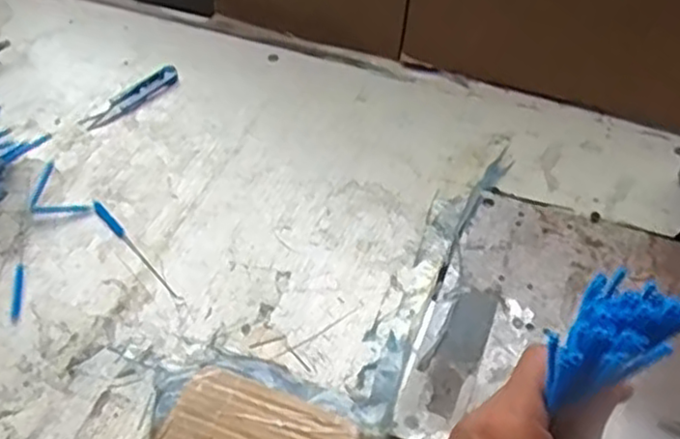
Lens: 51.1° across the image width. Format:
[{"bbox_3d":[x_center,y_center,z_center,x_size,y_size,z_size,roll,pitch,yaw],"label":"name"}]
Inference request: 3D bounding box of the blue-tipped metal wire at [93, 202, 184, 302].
[{"bbox_3d":[-0.155,0.023,0.543,0.008,0.006,0.124,-33,55,-27],"label":"blue-tipped metal wire"}]

